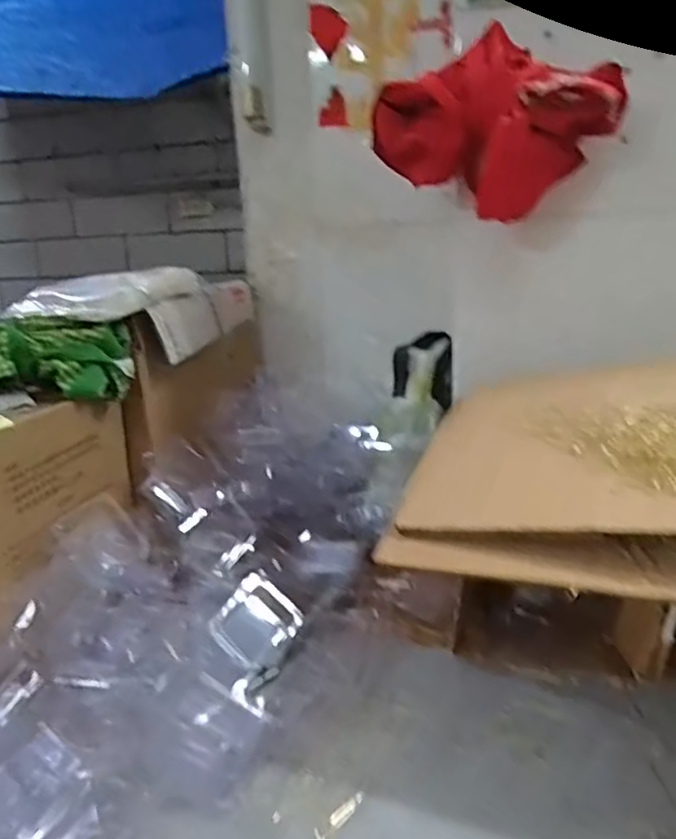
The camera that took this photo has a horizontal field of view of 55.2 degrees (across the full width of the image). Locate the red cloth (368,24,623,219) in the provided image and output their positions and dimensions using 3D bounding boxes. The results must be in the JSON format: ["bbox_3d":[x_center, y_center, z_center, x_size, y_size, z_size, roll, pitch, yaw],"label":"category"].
[{"bbox_3d":[0.169,-0.320,0.727,0.266,0.166,0.084,8,19,33],"label":"red cloth"}]

